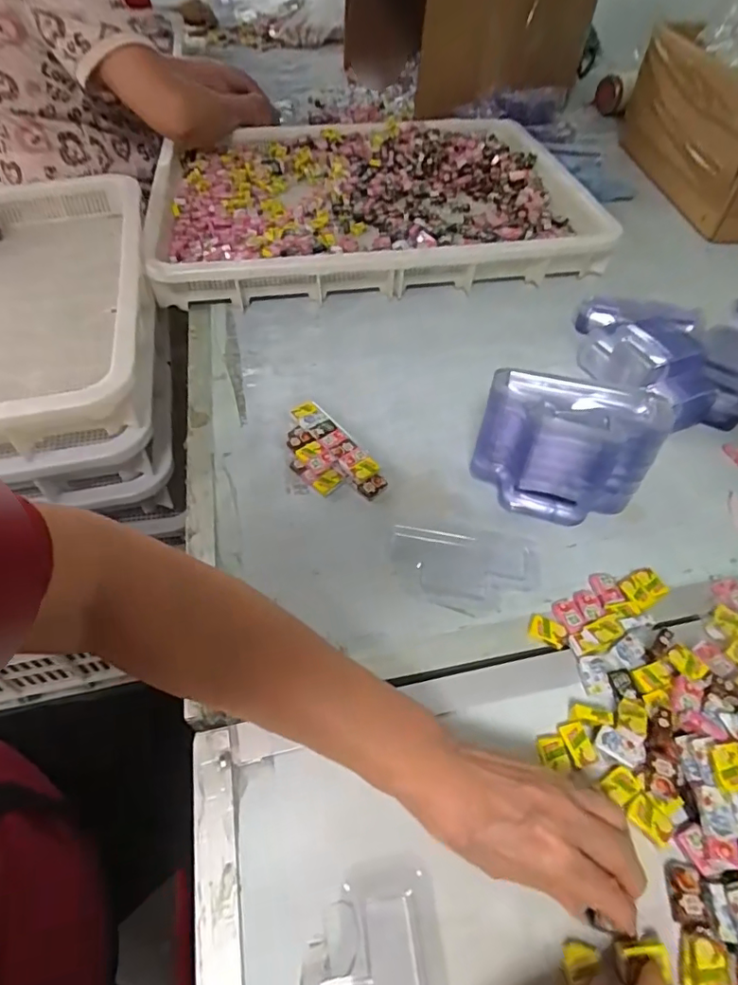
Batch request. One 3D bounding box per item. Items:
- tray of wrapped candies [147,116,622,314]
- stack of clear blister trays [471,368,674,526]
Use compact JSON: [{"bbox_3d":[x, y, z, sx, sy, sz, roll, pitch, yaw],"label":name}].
[{"bbox_3d":[0.000,-0.455,0.818,0.629,0.063,0.484,-9,52,-8],"label":"tray of wrapped candies"},{"bbox_3d":[0.167,-0.038,0.463,0.140,0.107,0.087,13,53,10],"label":"stack of clear blister trays"}]

